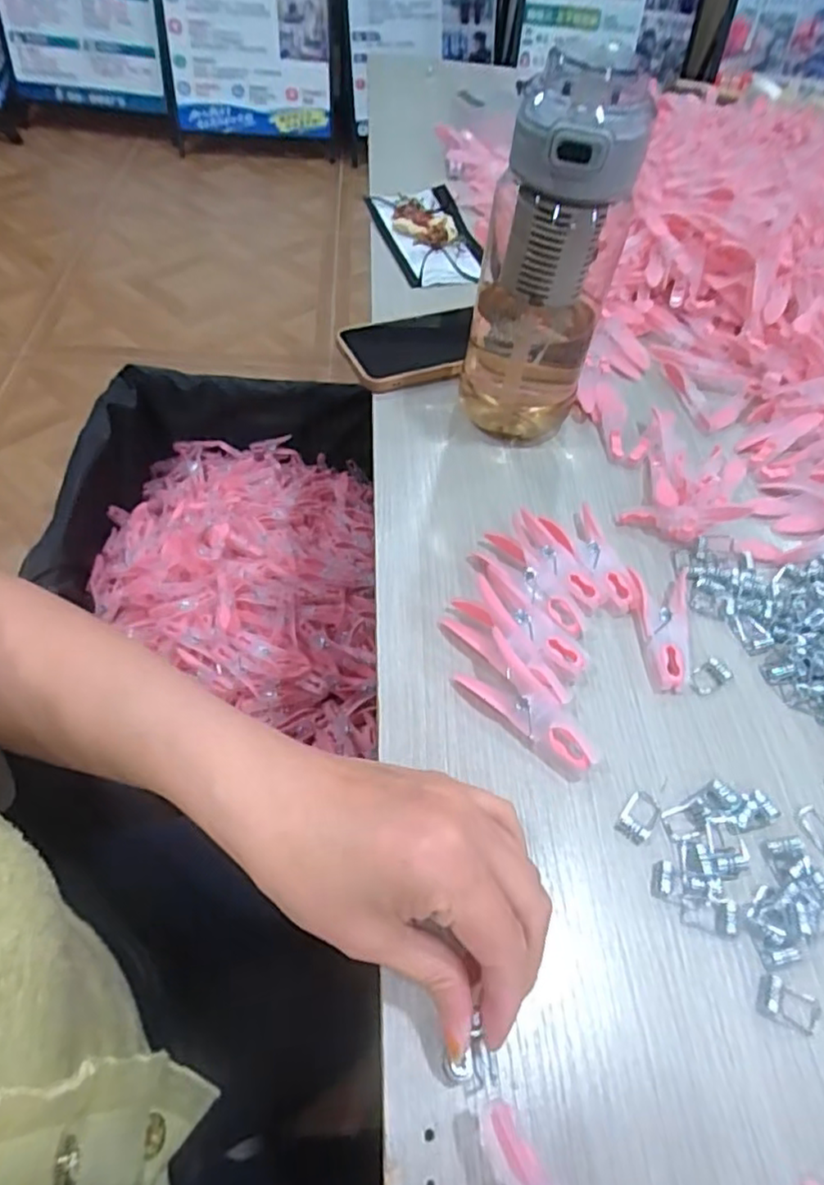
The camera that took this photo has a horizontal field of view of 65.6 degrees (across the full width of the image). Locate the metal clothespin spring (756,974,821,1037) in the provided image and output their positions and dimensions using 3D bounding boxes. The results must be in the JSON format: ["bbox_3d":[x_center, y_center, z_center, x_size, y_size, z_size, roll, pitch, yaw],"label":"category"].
[{"bbox_3d":[0.152,0.166,0.257,0.023,0.004,0.016,28,55,14],"label":"metal clothespin spring"}]

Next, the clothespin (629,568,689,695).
[{"bbox_3d":[0.140,0.021,0.361,0.030,0.011,0.073,7,53,-1],"label":"clothespin"}]

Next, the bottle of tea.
[{"bbox_3d":[0.082,-0.192,0.395,0.082,0.210,0.068,10,53,1],"label":"bottle of tea"}]

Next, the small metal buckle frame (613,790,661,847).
[{"bbox_3d":[0.107,0.105,0.301,0.015,0.004,0.024,33,57,17],"label":"small metal buckle frame"}]

